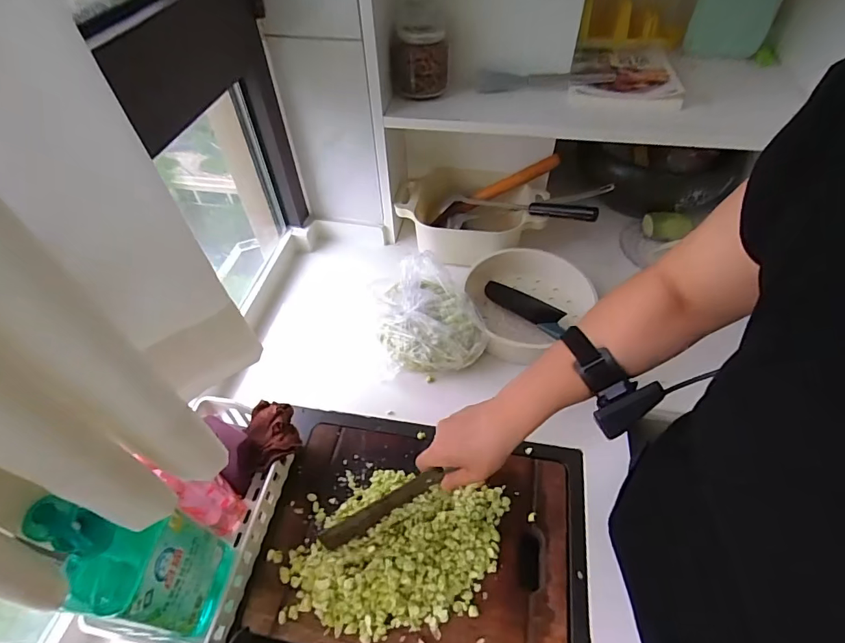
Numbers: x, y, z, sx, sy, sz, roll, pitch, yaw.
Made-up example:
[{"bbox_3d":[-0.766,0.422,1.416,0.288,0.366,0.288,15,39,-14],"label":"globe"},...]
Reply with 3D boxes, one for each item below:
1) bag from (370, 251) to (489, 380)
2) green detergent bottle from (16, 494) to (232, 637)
[{"bbox_3d":[0.003,-0.016,0.737,0.157,0.109,0.198,-9,51,-6],"label":"bag"},{"bbox_3d":[-0.257,0.230,0.426,0.045,0.283,0.092,7,51,8],"label":"green detergent bottle"}]

